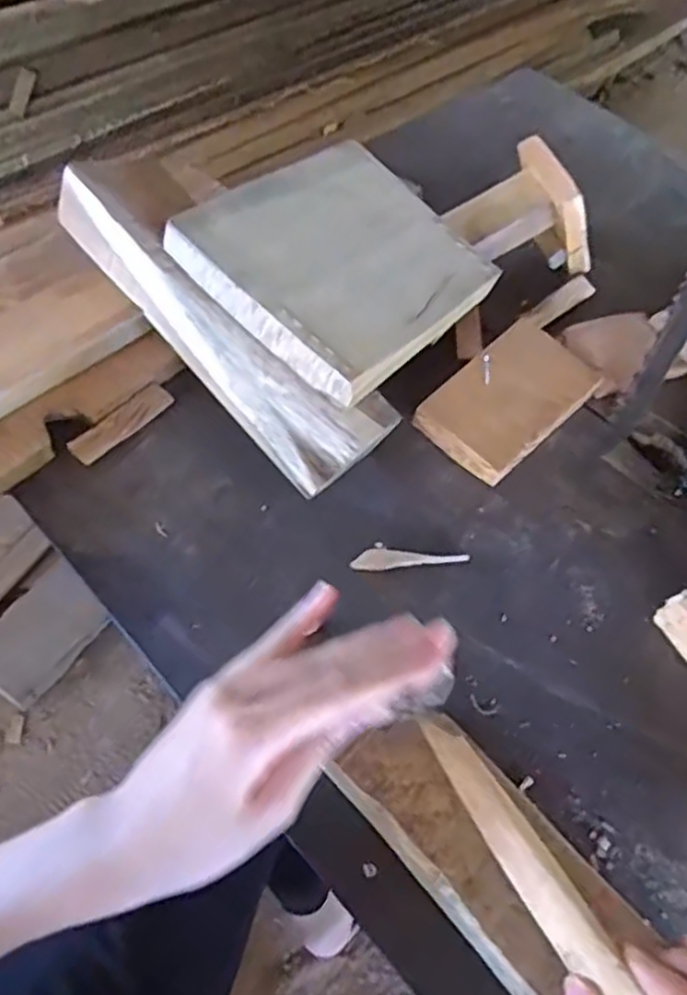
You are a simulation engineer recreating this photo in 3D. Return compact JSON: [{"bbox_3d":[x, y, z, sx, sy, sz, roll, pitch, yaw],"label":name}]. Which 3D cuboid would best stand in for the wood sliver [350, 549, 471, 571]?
[{"bbox_3d":[0.038,0.034,0.413,0.066,0.007,0.012,-6,58,-9],"label":"wood sliver"}]

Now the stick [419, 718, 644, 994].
[{"bbox_3d":[0.071,0.143,0.291,0.016,0.009,0.123,-25,56,-20],"label":"stick"}]

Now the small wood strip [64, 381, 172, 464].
[{"bbox_3d":[-0.136,-0.046,0.446,0.019,0.004,0.070,47,61,-3],"label":"small wood strip"}]

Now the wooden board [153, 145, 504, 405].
[{"bbox_3d":[0.001,-0.146,0.449,0.143,0.021,0.169,43,55,5],"label":"wooden board"}]

